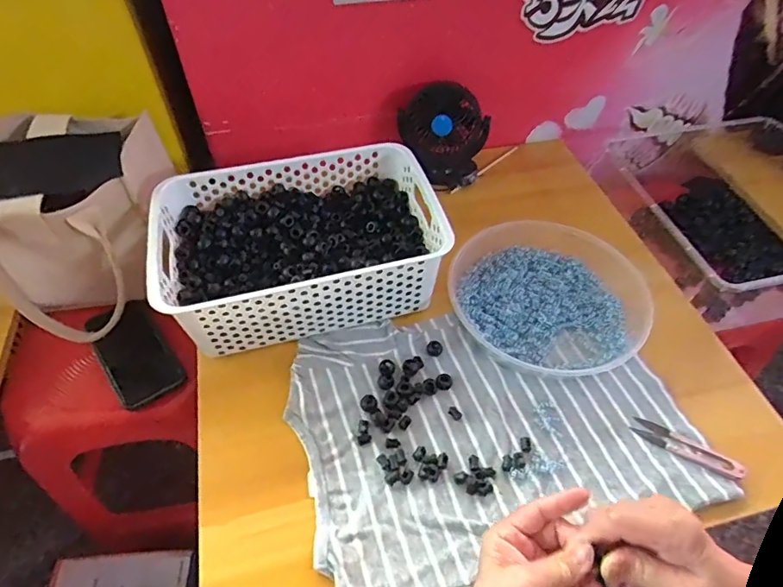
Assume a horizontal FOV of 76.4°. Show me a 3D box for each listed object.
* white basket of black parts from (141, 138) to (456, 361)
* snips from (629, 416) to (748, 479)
[{"bbox_3d":[-0.104,-0.058,0.580,0.300,0.098,0.200,-12,53,-11],"label":"white basket of black parts"},{"bbox_3d":[0.296,0.152,0.496,0.102,0.011,0.024,25,55,17],"label":"snips"}]

